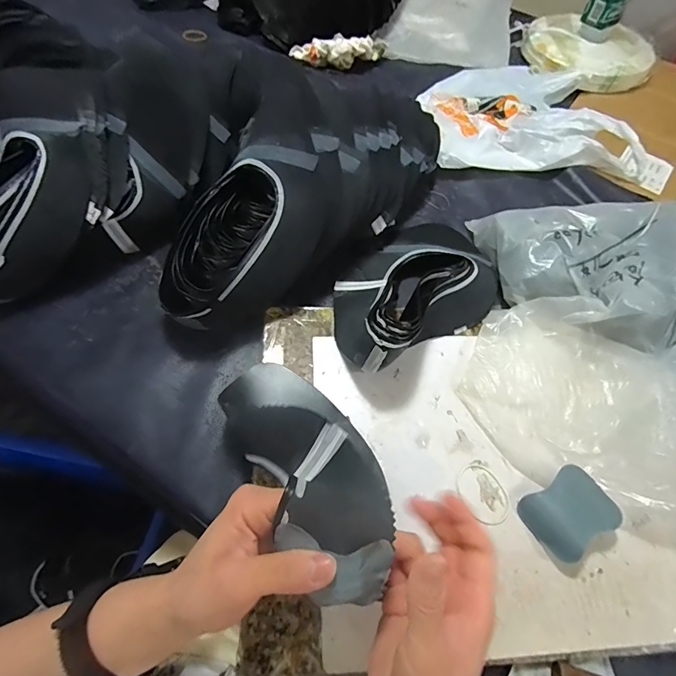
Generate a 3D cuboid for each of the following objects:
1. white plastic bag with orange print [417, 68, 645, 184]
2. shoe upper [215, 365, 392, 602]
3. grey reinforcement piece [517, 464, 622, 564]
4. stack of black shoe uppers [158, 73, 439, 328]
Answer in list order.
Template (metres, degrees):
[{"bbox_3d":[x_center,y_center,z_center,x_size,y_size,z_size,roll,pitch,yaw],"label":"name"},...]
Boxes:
[{"bbox_3d":[0.314,-0.386,0.668,0.338,0.068,0.282,2,60,-4],"label":"white plastic bag with orange print"},{"bbox_3d":[-0.028,0.083,0.321,0.091,0.065,0.235,-23,28,-14],"label":"shoe upper"},{"bbox_3d":[0.206,0.156,0.362,0.071,0.024,0.055,-30,67,-20],"label":"grey reinforcement piece"},{"bbox_3d":[-0.029,-0.172,0.468,0.411,0.149,0.134,-39,70,-17],"label":"stack of black shoe uppers"}]

